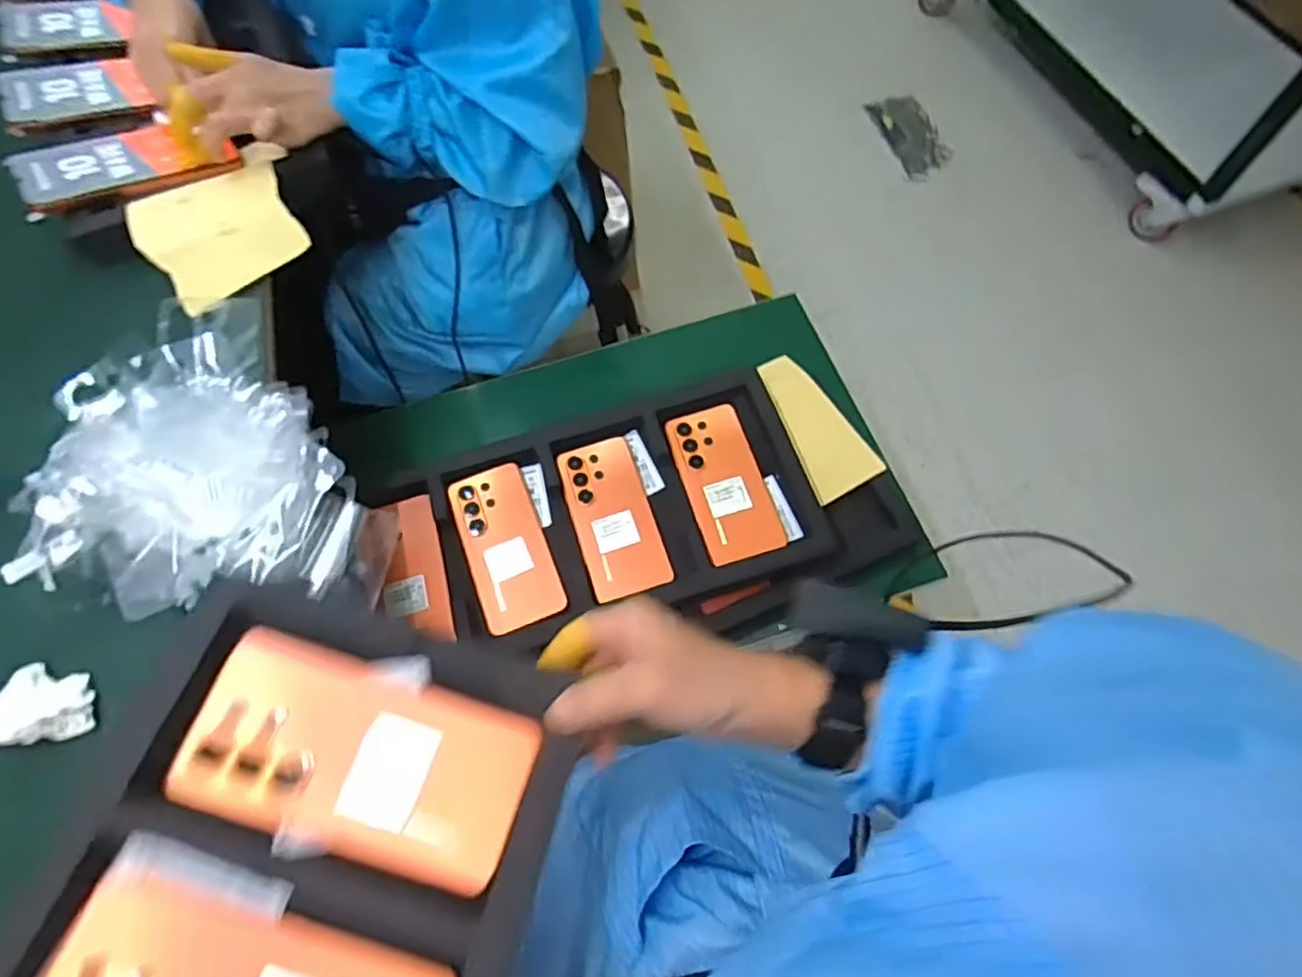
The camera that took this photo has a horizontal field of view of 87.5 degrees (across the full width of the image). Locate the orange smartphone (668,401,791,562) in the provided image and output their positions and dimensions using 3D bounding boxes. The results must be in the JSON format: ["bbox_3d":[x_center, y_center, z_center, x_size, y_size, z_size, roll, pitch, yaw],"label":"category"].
[{"bbox_3d":[0.075,-0.007,0.694,0.078,0.011,0.167,-16,65,-5],"label":"orange smartphone"}]

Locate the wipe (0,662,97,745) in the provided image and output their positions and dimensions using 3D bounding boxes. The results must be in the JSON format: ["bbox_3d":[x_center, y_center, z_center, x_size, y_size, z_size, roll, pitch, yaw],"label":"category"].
[{"bbox_3d":[-0.379,0.136,0.425,0.063,0.019,0.046,6,66,6],"label":"wipe"}]

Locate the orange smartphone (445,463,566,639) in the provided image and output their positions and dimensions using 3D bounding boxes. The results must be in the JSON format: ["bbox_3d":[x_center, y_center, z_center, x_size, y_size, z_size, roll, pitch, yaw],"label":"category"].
[{"bbox_3d":[-0.145,0.057,0.676,0.077,0.009,0.171,-21,66,-7],"label":"orange smartphone"}]

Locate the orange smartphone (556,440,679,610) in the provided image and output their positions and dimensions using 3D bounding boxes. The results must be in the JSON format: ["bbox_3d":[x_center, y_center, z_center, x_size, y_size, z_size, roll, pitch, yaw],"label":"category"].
[{"bbox_3d":[-0.038,0.027,0.683,0.078,0.006,0.167,-17,66,-5],"label":"orange smartphone"}]

